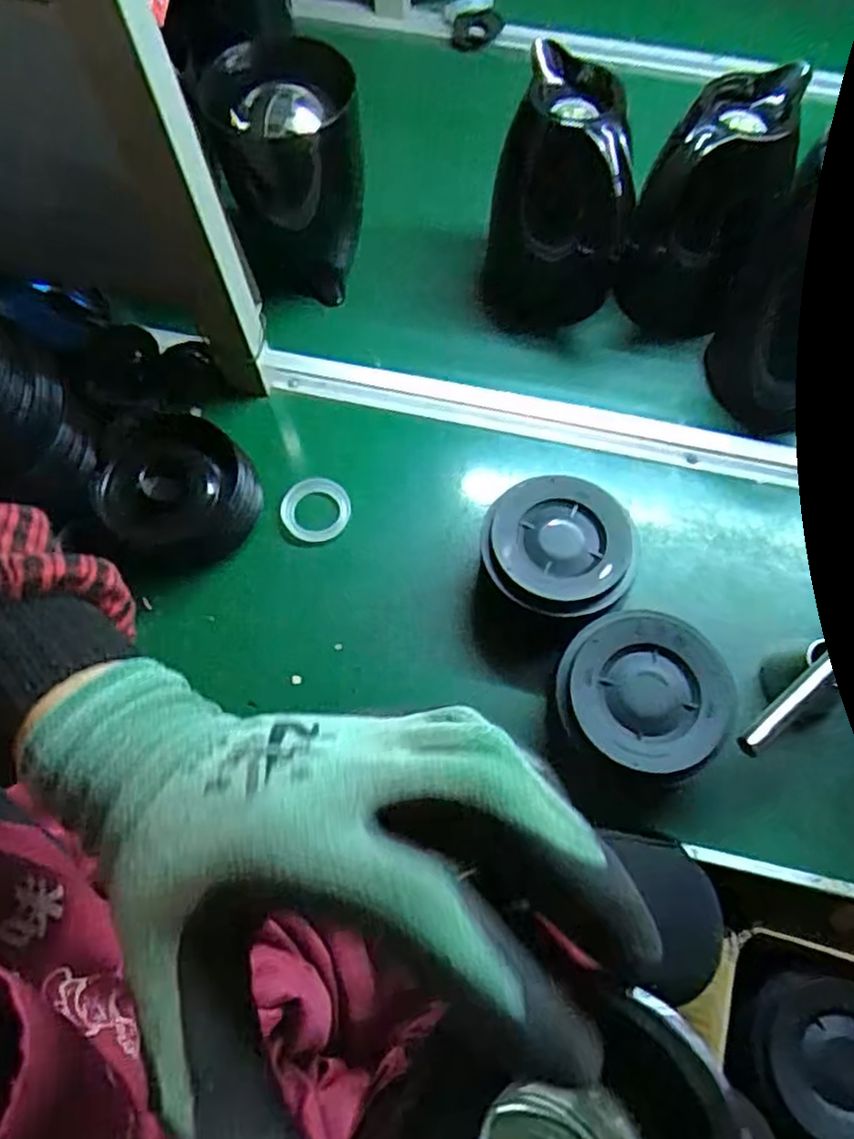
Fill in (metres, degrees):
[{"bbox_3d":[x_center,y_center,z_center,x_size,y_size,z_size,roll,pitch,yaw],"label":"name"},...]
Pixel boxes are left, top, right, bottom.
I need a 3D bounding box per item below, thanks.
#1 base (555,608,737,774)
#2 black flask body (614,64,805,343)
[{"bbox_3d":[0.151,0.083,0.499,0.115,0.023,0.104,-1,67,1],"label":"base"},{"bbox_3d":[0.239,-0.299,0.623,0.099,0.201,0.119,31,71,13],"label":"black flask body"}]

